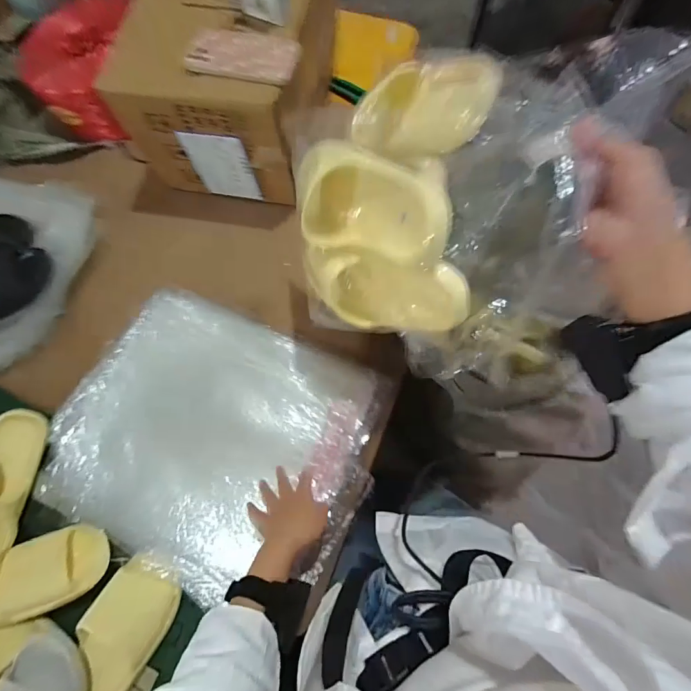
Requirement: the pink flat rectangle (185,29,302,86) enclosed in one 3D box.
[{"bbox_3d":[-0.151,-0.423,0.574,0.167,0.018,0.086,13,74,6],"label":"pink flat rectangle"}]

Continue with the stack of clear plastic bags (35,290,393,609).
[{"bbox_3d":[-0.212,0.143,0.635,0.456,0.057,0.391,22,75,8],"label":"stack of clear plastic bags"}]

